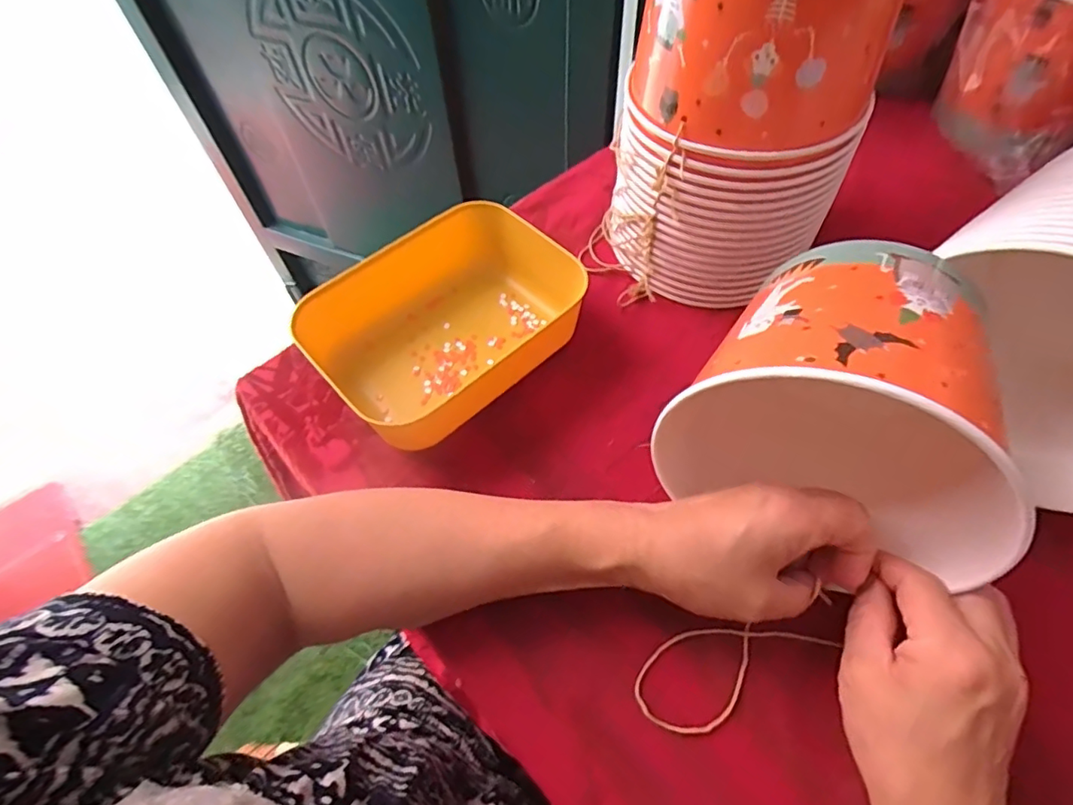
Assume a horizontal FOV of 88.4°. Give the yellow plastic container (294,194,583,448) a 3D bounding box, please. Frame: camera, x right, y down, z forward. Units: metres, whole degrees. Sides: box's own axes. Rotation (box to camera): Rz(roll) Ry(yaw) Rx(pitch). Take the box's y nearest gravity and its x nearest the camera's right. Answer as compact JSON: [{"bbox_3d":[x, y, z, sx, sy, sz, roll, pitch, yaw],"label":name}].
[{"bbox_3d":[-0.065,-0.058,0.416,0.184,0.059,0.145,-37,63,-20],"label":"yellow plastic container"}]

